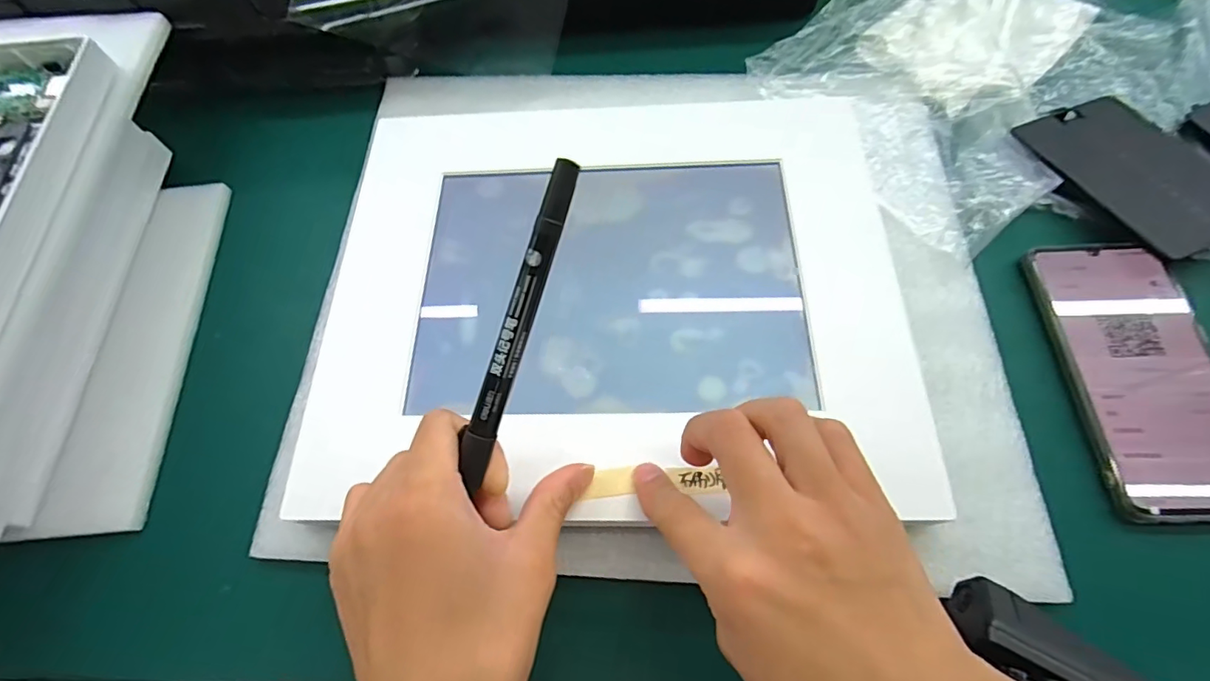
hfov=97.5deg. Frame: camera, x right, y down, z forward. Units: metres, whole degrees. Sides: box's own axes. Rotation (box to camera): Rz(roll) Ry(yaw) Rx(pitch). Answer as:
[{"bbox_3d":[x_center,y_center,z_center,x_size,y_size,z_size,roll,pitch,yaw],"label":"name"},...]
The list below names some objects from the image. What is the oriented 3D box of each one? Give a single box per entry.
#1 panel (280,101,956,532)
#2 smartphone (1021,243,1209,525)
[{"bbox_3d":[0.005,-0.036,0.286,0.297,0.015,0.247,0,64,4],"label":"panel"},{"bbox_3d":[0.278,0.014,0.273,0.074,0.015,0.149,-1,64,3],"label":"smartphone"}]

